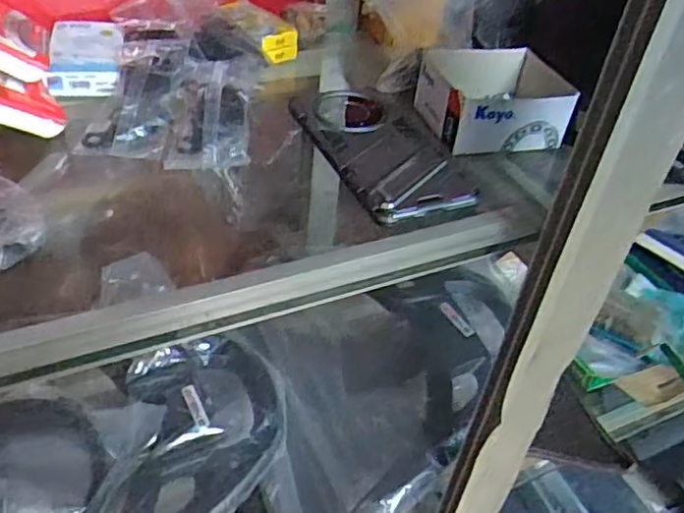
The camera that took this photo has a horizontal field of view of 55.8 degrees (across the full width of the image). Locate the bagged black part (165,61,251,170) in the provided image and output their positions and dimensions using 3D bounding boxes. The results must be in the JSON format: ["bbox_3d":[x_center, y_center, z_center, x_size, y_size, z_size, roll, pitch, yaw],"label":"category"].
[{"bbox_3d":[-0.098,-0.108,0.479,0.056,0.027,0.117,-1,39,-9],"label":"bagged black part"}]

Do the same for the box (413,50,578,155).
[{"bbox_3d":[0.118,-0.128,0.515,0.105,0.047,0.099,-2,40,-10],"label":"box"}]

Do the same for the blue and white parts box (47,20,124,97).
[{"bbox_3d":[-0.206,-0.162,0.523,0.053,0.022,0.101,-4,40,-12],"label":"blue and white parts box"}]

